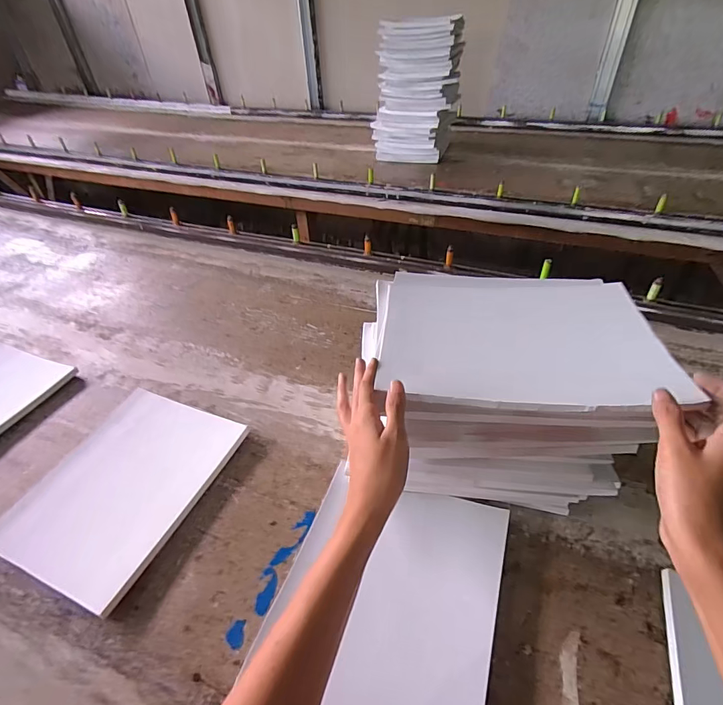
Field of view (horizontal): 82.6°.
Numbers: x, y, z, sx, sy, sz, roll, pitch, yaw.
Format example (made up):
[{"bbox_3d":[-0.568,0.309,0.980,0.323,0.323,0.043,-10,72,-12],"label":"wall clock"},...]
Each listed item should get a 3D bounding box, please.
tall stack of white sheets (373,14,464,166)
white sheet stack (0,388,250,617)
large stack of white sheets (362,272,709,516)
[{"bbox_3d":[0.192,-0.888,1.400,0.265,0.382,0.297,9,45,14],"label":"tall stack of white sheets"},{"bbox_3d":[-0.324,0.174,0.568,0.224,0.021,0.268,14,47,19],"label":"white sheet stack"},{"bbox_3d":[0.166,0.032,0.492,0.267,0.176,0.216,4,44,9],"label":"large stack of white sheets"}]

